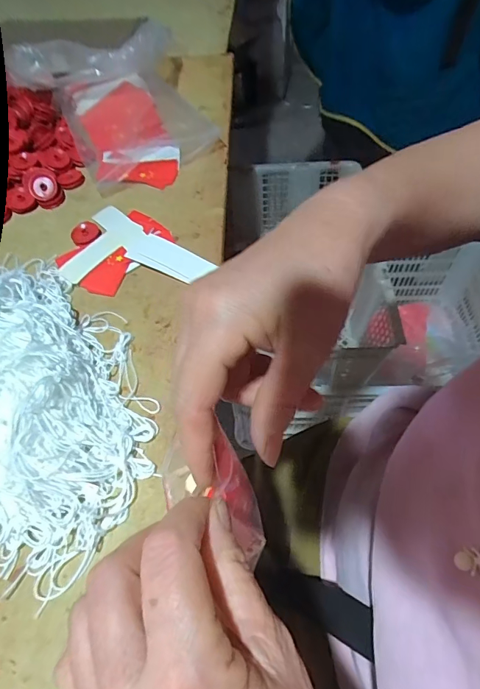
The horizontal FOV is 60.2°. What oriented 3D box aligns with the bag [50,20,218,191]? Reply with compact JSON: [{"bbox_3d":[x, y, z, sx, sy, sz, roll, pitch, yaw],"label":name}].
[{"bbox_3d":[-0.132,-0.285,0.482,0.146,0.061,0.252,-24,58,-12],"label":"bag"}]

